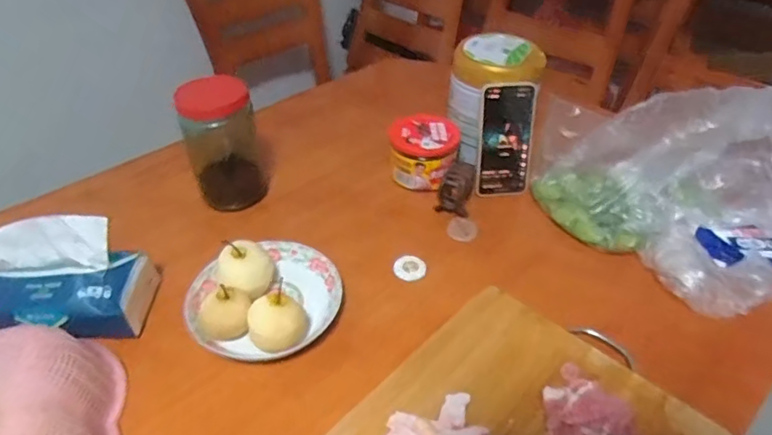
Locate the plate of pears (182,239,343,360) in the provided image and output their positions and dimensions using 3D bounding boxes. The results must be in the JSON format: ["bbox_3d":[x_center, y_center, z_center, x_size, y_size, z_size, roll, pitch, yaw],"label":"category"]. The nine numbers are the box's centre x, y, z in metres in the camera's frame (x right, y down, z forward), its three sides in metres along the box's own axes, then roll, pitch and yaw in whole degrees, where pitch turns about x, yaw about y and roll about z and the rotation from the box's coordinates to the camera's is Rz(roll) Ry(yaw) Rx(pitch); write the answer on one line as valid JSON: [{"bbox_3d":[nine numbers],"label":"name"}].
[{"bbox_3d":[-0.141,0.081,0.613,0.156,0.075,0.169,0,40,0],"label":"plate of pears"}]

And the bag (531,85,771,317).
[{"bbox_3d":[0.390,-0.062,0.714,0.261,0.176,0.340,-23,46,-26],"label":"bag"}]

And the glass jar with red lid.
[{"bbox_3d":[-0.228,-0.106,0.750,0.100,0.184,0.097,-12,42,-15],"label":"glass jar with red lid"}]

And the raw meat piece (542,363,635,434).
[{"bbox_3d":[0.192,0.188,0.505,0.081,0.024,0.101,17,43,18],"label":"raw meat piece"}]

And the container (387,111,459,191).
[{"bbox_3d":[0.058,-0.097,0.815,0.103,0.084,0.097,1,40,1],"label":"container"}]

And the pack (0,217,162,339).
[{"bbox_3d":[-0.361,0.072,0.582,0.184,0.116,0.088,-6,40,-7],"label":"pack"}]

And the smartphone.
[{"bbox_3d":[0.173,-0.110,0.763,0.079,0.161,0.011,-2,25,-4],"label":"smartphone"}]

